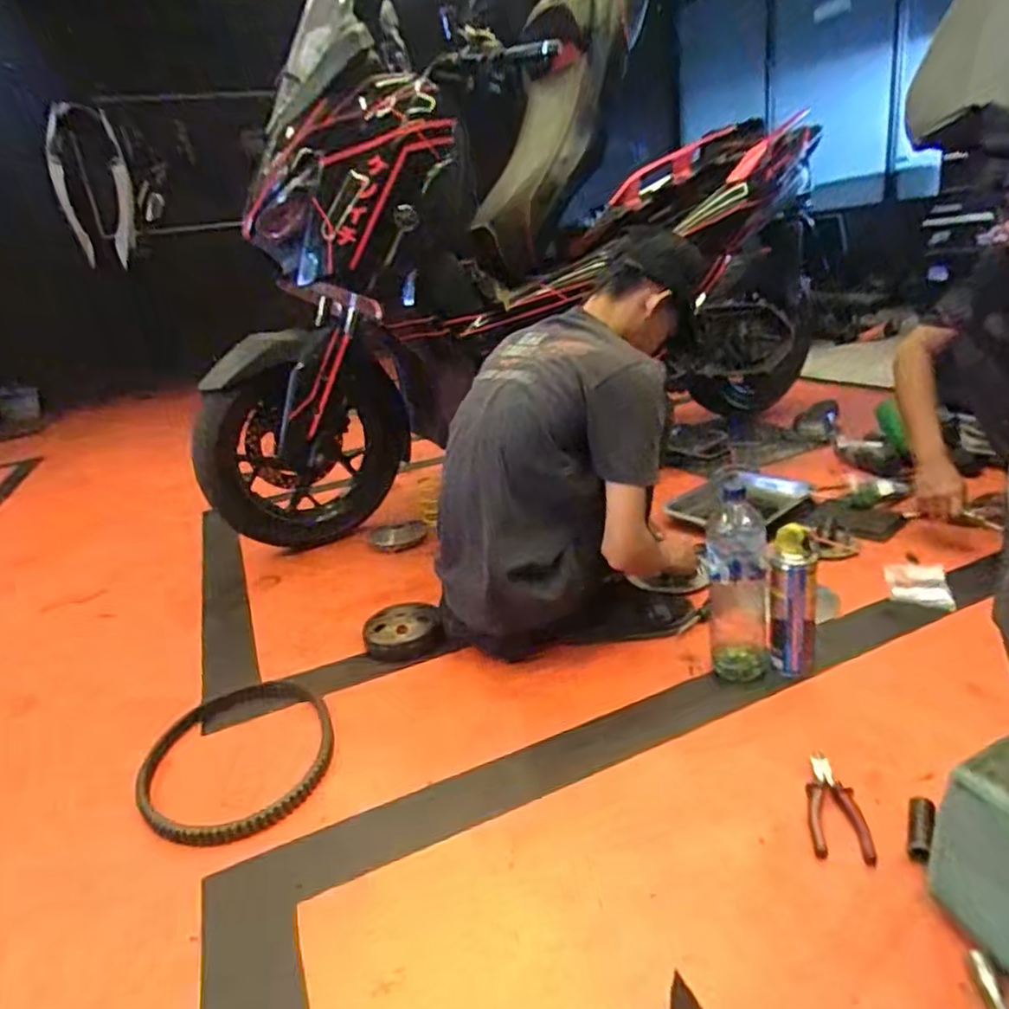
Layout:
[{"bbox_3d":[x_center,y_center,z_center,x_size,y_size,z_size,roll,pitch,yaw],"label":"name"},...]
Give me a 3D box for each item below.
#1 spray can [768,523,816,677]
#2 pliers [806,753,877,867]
[{"bbox_3d":[0.448,0.151,1.035,0.066,0.230,0.069,-1,21,16],"label":"spray can"},{"bbox_3d":[0.394,0.358,0.794,0.062,0.017,0.140,-1,21,16],"label":"pliers"}]

